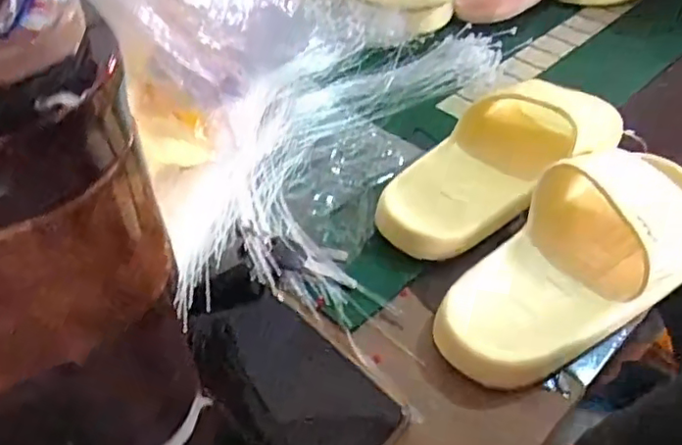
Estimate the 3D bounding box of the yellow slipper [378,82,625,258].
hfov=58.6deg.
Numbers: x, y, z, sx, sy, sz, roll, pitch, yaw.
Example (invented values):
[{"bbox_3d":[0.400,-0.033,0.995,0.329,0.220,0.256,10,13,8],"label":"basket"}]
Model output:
[{"bbox_3d":[0.129,-0.058,0.464,0.238,0.055,0.098,-28,51,-26],"label":"yellow slipper"}]

